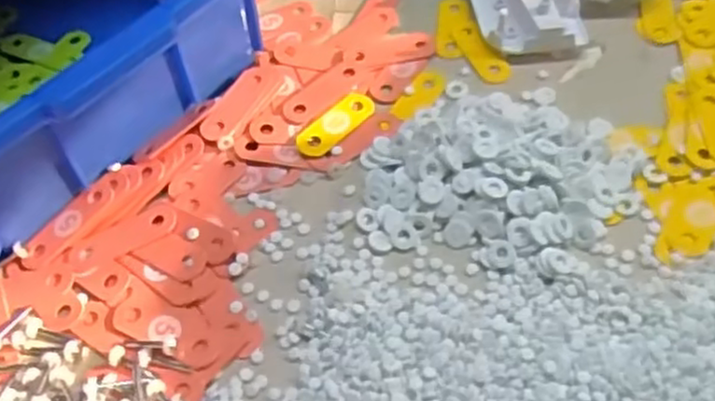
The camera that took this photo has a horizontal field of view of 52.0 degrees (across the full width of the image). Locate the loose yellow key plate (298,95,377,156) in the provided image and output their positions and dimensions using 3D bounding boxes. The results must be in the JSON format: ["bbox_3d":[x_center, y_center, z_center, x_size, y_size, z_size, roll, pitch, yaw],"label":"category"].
[{"bbox_3d":[-0.013,-0.052,0.489,0.022,0.004,0.064,35,64,25],"label":"loose yellow key plate"}]

